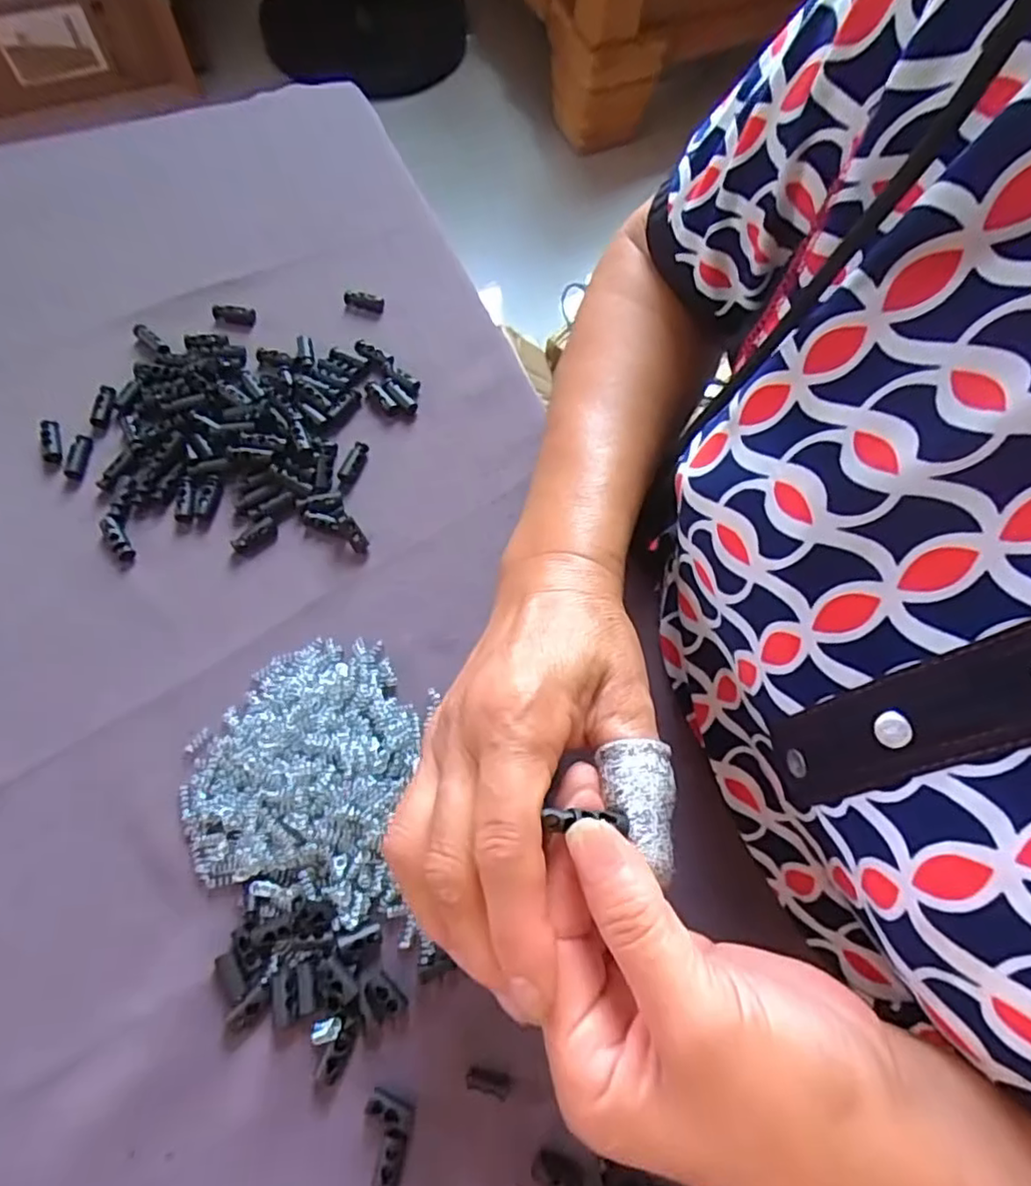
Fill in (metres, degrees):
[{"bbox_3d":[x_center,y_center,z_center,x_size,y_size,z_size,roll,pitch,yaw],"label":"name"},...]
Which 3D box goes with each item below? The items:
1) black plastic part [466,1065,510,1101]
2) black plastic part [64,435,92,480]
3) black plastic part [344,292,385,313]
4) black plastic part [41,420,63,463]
[{"bbox_3d":[-0.011,0.193,0.257,0.018,0.004,0.008,15,69,5],"label":"black plastic part"},{"bbox_3d":[-0.240,-0.075,0.357,0.009,0.008,0.026,0,68,-1],"label":"black plastic part"},{"bbox_3d":[-0.096,-0.185,0.413,0.028,0.007,0.008,17,69,5],"label":"black plastic part"},{"bbox_3d":[-0.256,-0.084,0.359,0.011,0.006,0.025,-10,81,-5],"label":"black plastic part"}]

